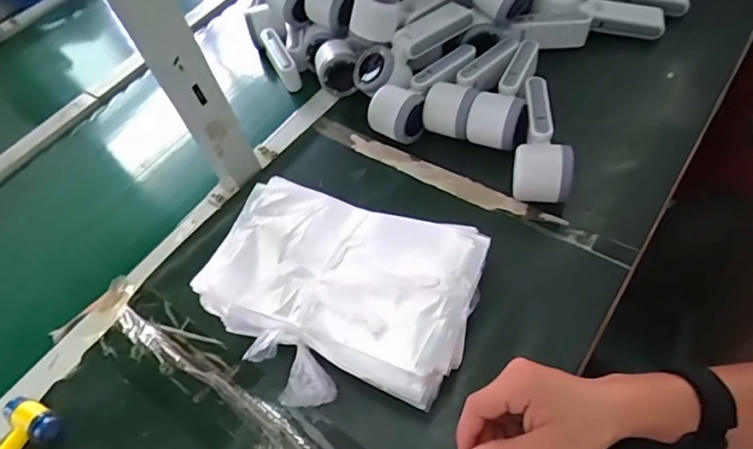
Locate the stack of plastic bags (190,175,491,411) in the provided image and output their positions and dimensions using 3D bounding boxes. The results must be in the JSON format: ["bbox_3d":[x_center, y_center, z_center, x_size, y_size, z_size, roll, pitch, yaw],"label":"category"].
[{"bbox_3d":[-0.035,0.063,0.471,0.242,0.072,0.193,10,57,17],"label":"stack of plastic bags"}]

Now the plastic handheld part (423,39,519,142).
[{"bbox_3d":[0.116,-0.171,0.616,0.055,0.050,0.164,22,62,23],"label":"plastic handheld part"}]

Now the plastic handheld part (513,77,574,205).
[{"bbox_3d":[0.182,-0.096,0.558,0.057,0.048,0.162,5,56,13],"label":"plastic handheld part"}]

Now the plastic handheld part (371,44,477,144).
[{"bbox_3d":[0.057,-0.164,0.622,0.062,0.050,0.161,26,63,25],"label":"plastic handheld part"}]

